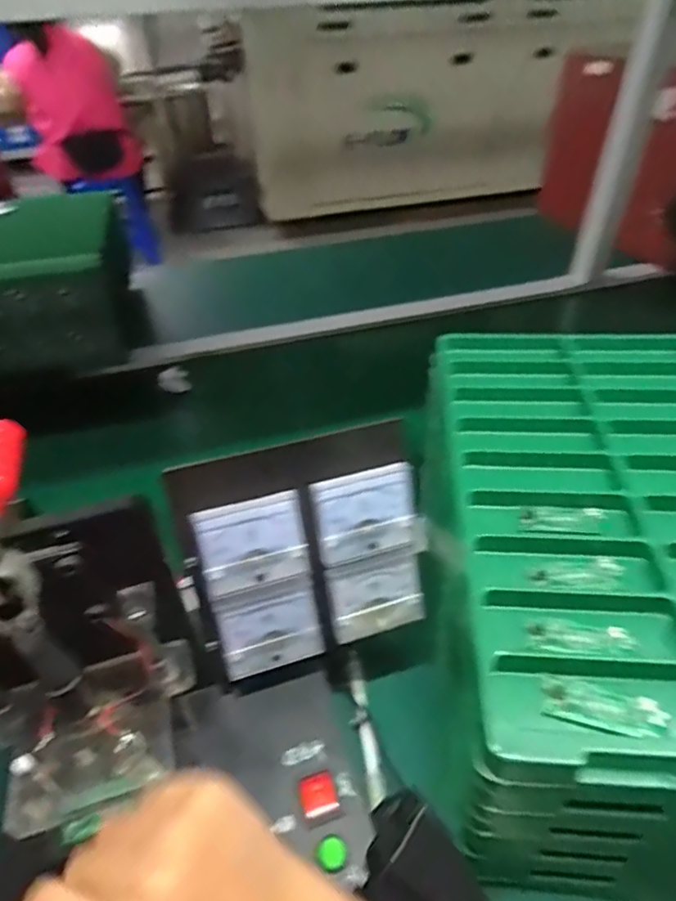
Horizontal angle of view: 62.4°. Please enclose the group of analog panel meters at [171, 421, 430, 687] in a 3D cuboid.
[{"bbox_3d":[-0.015,0.071,0.367,0.150,0.157,0.010,-15,17,-13],"label":"group of analog panel meters"}]

